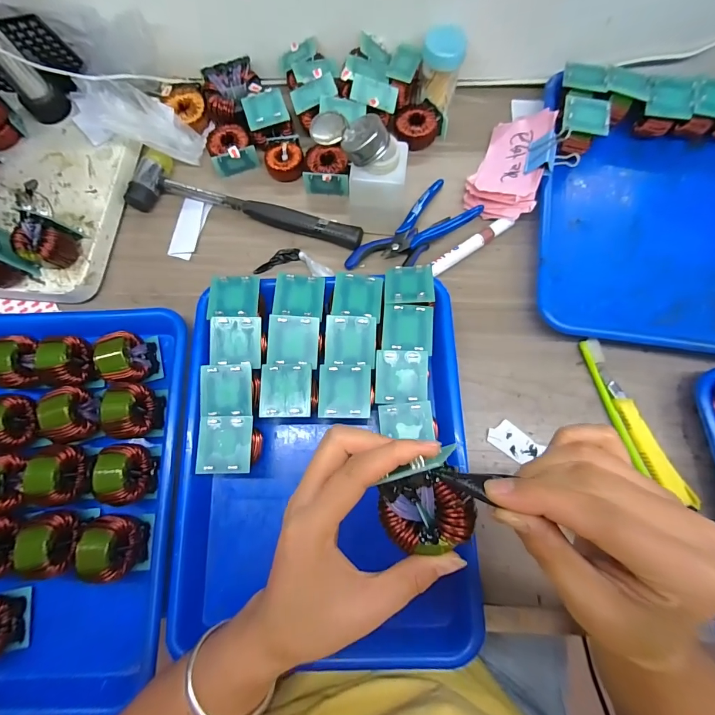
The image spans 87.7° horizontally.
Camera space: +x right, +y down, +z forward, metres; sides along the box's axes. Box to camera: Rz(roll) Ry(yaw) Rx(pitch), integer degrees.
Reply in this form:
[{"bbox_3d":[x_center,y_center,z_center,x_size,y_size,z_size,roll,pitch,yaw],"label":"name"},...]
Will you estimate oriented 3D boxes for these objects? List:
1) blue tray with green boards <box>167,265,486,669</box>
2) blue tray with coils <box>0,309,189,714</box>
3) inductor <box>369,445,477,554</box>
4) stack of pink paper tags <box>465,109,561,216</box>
[{"bbox_3d":[-0.030,0.081,0.324,0.245,0.049,0.321,-2,75,1],"label":"blue tray with green boards"},{"bbox_3d":[-0.281,0.117,0.323,0.243,0.051,0.325,-2,75,1],"label":"blue tray with coils"},{"bbox_3d":[0.036,0.073,0.192,0.047,0.029,0.044,-26,83,21],"label":"inductor"},{"bbox_3d":[0.167,-0.213,0.409,0.072,0.022,0.124,13,76,35],"label":"stack of pink paper tags"}]

